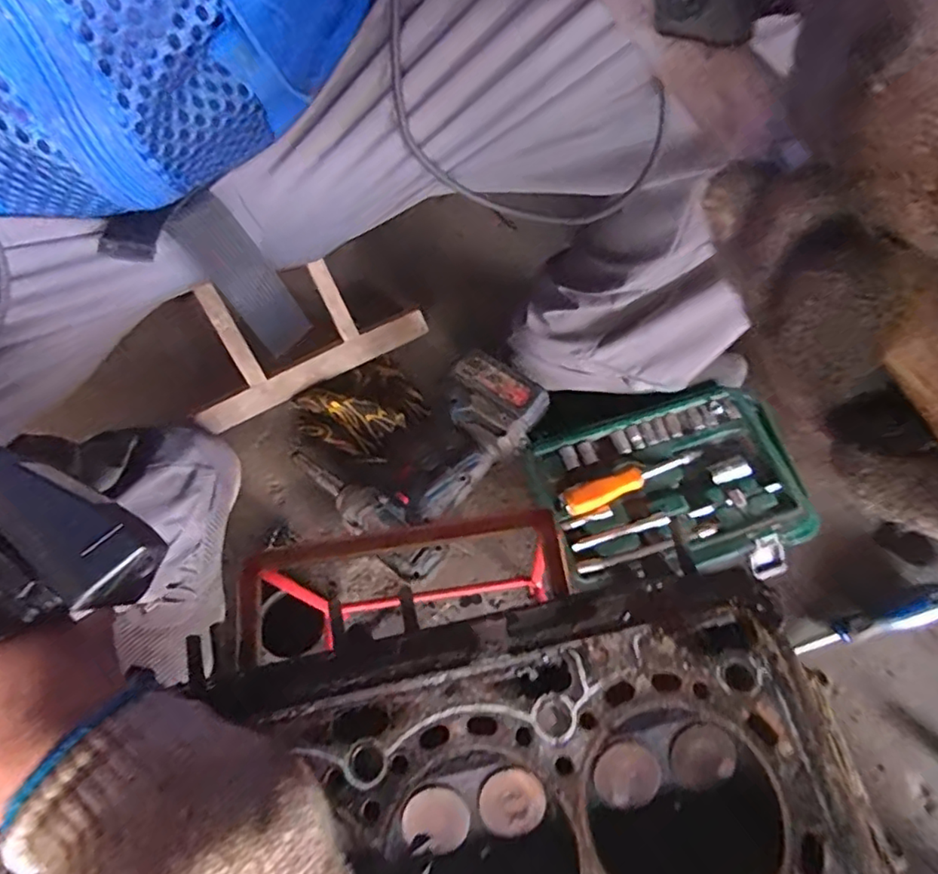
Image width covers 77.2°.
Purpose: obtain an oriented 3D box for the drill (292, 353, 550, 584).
[{"bbox_3d":[-0.052,0.007,0.614,0.217,0.066,0.227,36,72,18],"label":"drill"}]

